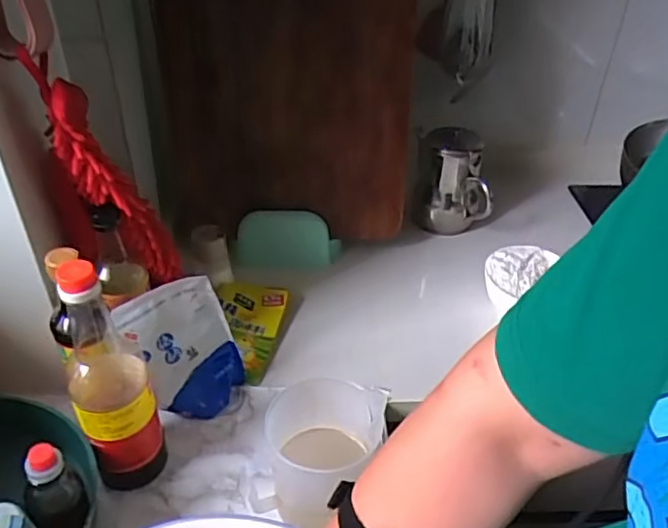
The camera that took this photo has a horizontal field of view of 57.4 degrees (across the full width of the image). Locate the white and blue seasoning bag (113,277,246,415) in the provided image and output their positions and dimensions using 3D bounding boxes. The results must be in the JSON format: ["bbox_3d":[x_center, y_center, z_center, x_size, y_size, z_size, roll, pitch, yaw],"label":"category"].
[{"bbox_3d":[-0.173,0.105,0.710,0.130,0.181,0.045,-16,42,-22],"label":"white and blue seasoning bag"}]

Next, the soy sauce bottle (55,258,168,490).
[{"bbox_3d":[-0.226,0.114,0.610,0.072,0.284,0.079,-17,42,-23],"label":"soy sauce bottle"}]

